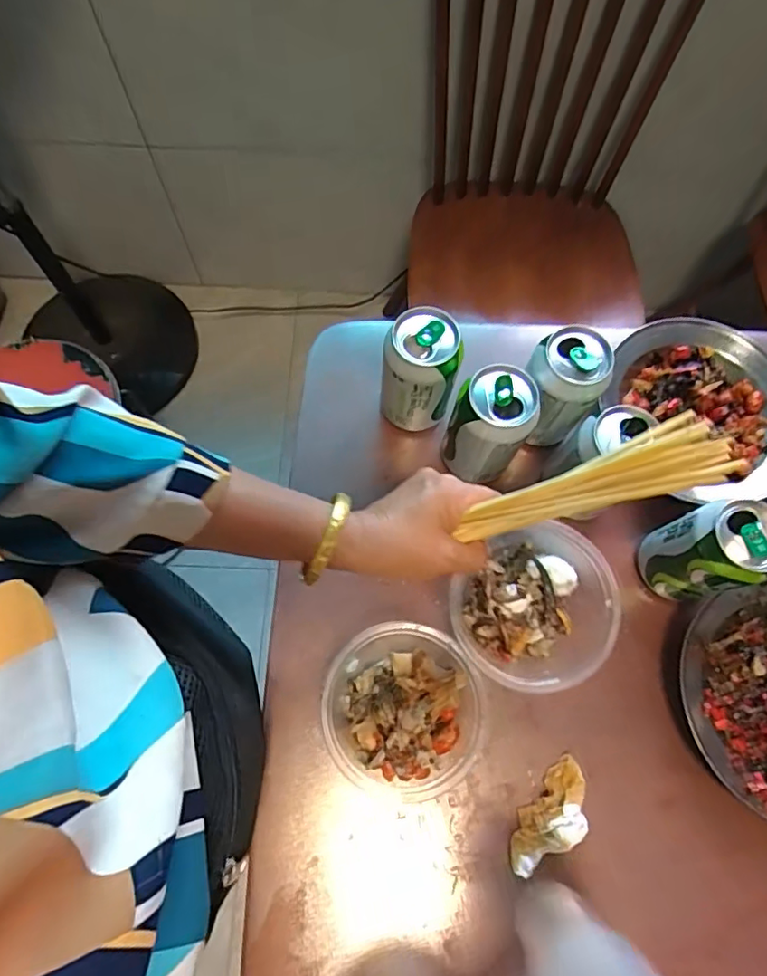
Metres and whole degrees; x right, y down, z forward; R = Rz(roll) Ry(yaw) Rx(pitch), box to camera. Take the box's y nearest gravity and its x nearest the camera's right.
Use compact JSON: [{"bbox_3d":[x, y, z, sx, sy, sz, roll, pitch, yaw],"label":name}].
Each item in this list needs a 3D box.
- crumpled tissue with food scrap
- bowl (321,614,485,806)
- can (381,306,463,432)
[{"bbox_3d":[0.129,0.254,0.429,0.043,0.018,0.087,42,74,12],"label":"crumpled tissue with food scrap"},{"bbox_3d":[0.017,0.173,0.434,0.118,0.066,0.127,1,71,-2],"label":"bowl"},{"bbox_3d":[0.030,-0.100,0.489,0.061,0.103,0.058,1,71,-2],"label":"can"}]

